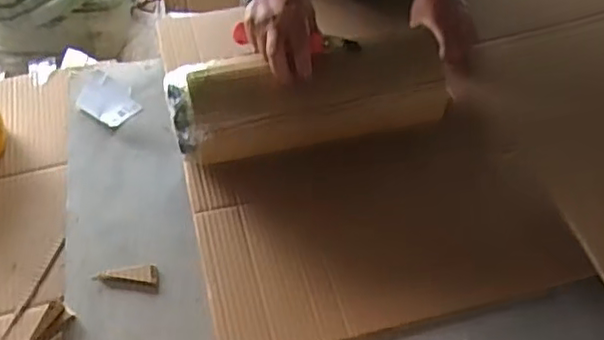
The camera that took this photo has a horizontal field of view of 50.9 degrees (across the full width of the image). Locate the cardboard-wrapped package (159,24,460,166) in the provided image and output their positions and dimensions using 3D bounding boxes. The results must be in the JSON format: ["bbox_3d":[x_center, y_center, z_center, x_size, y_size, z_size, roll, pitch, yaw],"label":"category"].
[{"bbox_3d":[0.013,-0.105,0.841,0.361,0.107,0.103,-9,52,-6],"label":"cardboard-wrapped package"}]

